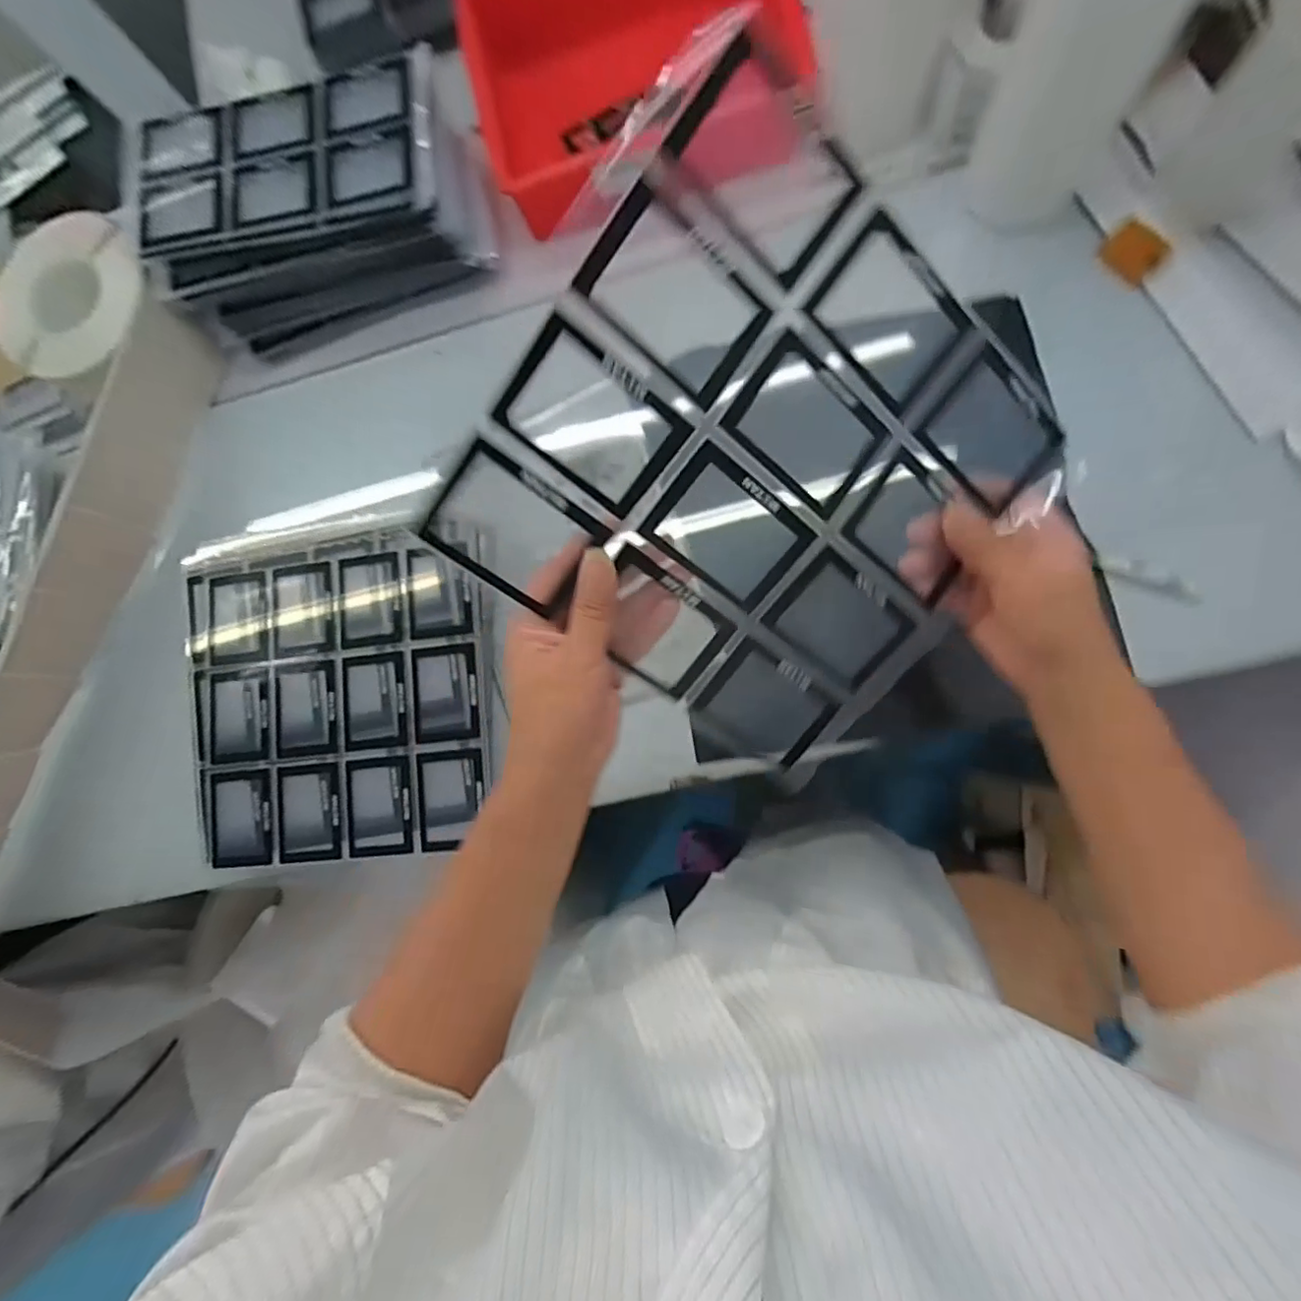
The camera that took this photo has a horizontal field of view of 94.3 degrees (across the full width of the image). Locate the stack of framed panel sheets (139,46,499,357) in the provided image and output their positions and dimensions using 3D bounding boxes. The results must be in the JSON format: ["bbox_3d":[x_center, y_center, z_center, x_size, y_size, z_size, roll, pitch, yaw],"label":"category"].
[{"bbox_3d":[-0.320,-0.425,0.574,0.315,0.085,0.156,-10,80,6],"label":"stack of framed panel sheets"}]

